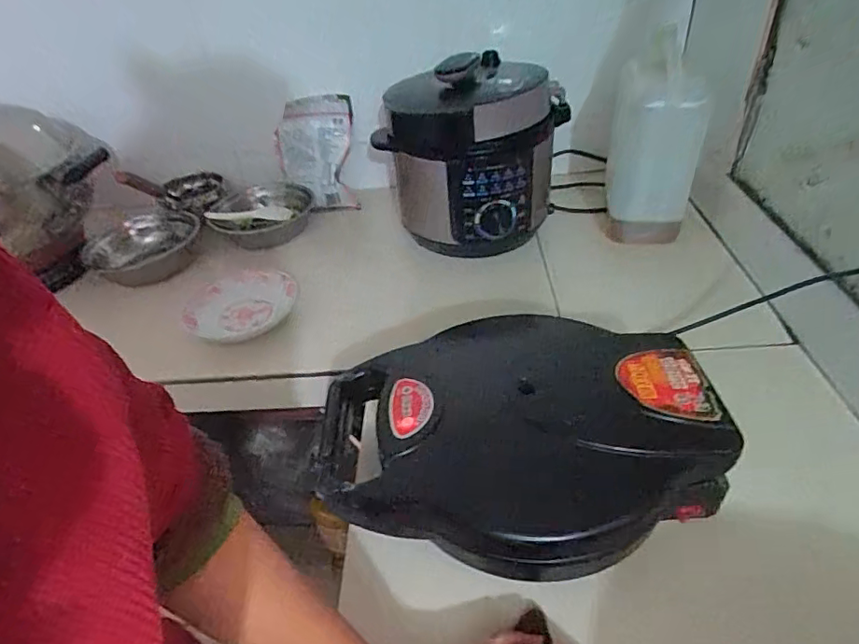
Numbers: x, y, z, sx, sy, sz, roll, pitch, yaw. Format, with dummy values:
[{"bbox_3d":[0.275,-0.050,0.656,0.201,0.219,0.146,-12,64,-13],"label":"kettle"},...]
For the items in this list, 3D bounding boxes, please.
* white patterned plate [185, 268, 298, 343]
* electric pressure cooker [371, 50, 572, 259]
[{"bbox_3d":[-0.296,-0.029,0.861,0.153,0.020,0.171,26,49,34],"label":"white patterned plate"},{"bbox_3d":[0.074,-0.275,0.926,0.293,0.298,0.259,0,39,7],"label":"electric pressure cooker"}]

